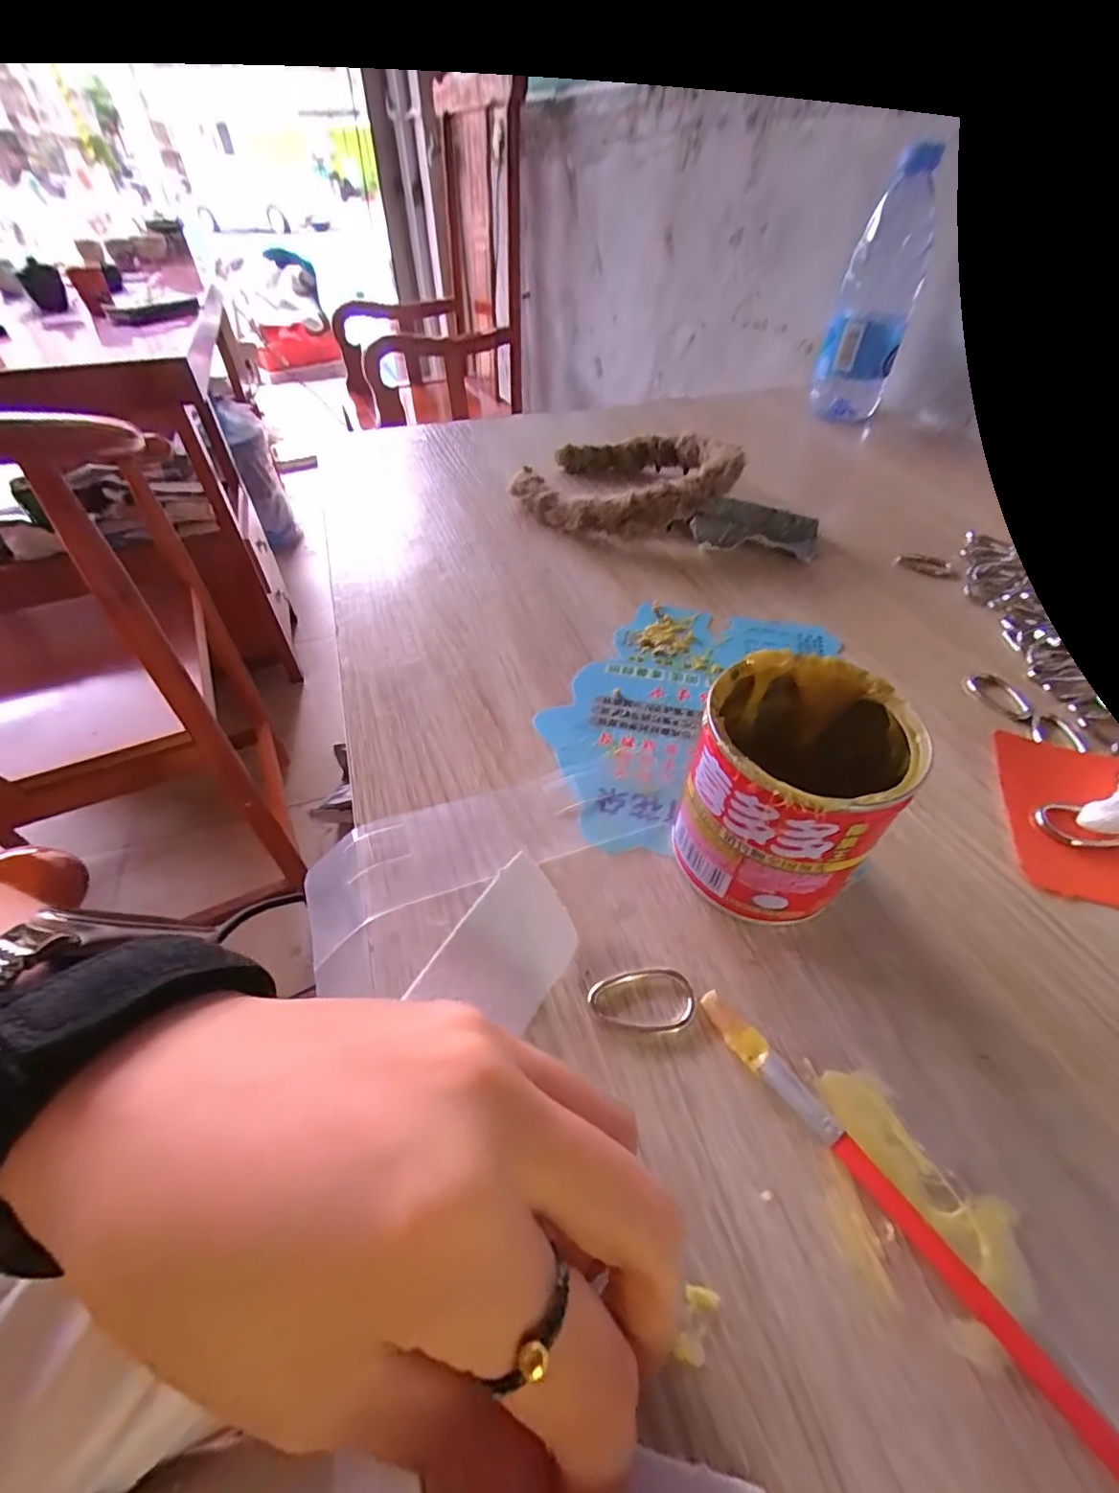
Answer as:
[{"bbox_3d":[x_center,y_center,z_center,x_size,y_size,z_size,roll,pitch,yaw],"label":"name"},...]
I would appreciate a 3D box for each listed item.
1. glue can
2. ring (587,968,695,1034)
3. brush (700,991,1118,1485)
[{"bbox_3d":[0.073,0.014,0.184,0.058,0.074,0.063,0,47,0],"label":"glue can"},{"bbox_3d":[0.026,0.079,0.171,0.032,0.005,0.019,-7,48,-8],"label":"ring"},{"bbox_3d":[0.103,0.136,0.116,0.009,0.012,0.194,-27,53,-23],"label":"brush"}]

